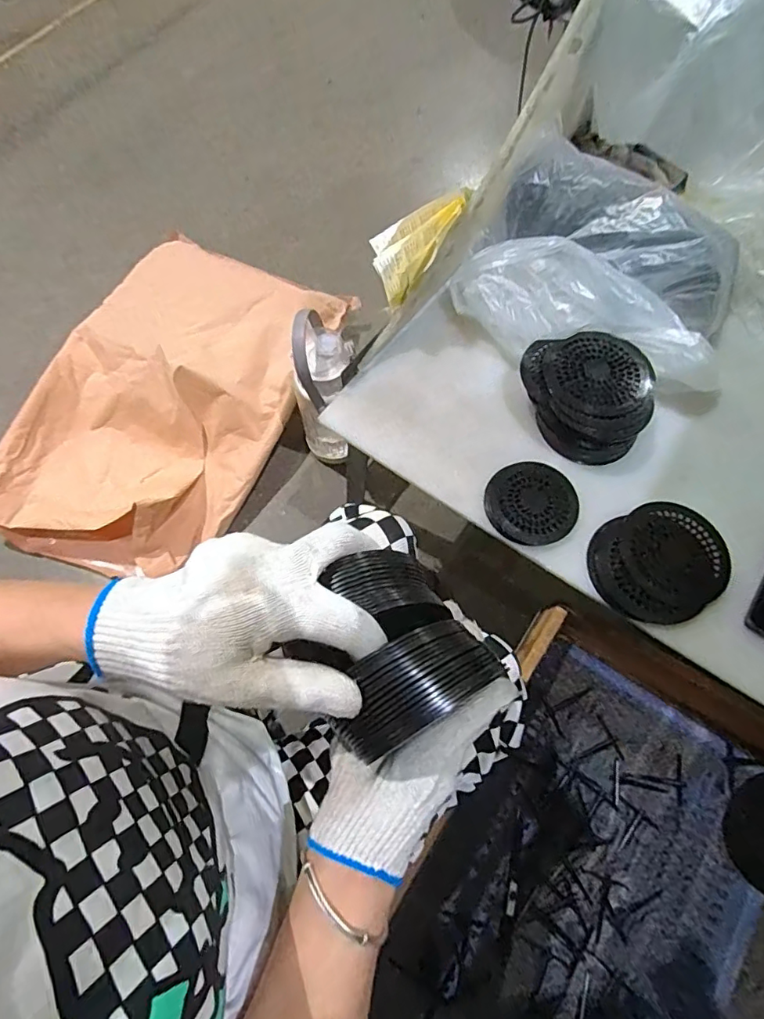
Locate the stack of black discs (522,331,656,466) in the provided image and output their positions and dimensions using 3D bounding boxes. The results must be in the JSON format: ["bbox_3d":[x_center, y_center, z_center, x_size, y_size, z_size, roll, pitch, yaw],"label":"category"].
[{"bbox_3d":[0.244,-0.135,0.613,0.142,0.051,0.148,-9,69,-4],"label":"stack of black discs"}]

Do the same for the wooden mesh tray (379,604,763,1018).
[{"bbox_3d":[0.245,0.443,0.566,0.428,0.168,0.532,32,71,12],"label":"wooden mesh tray"}]

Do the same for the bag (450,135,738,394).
[{"bbox_3d":[0.272,-0.286,0.644,0.335,0.093,0.246,31,71,11],"label":"bag"}]

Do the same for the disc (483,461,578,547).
[{"bbox_3d":[0.171,-0.008,0.594,0.100,0.009,0.097,0,68,0],"label":"disc"}]

